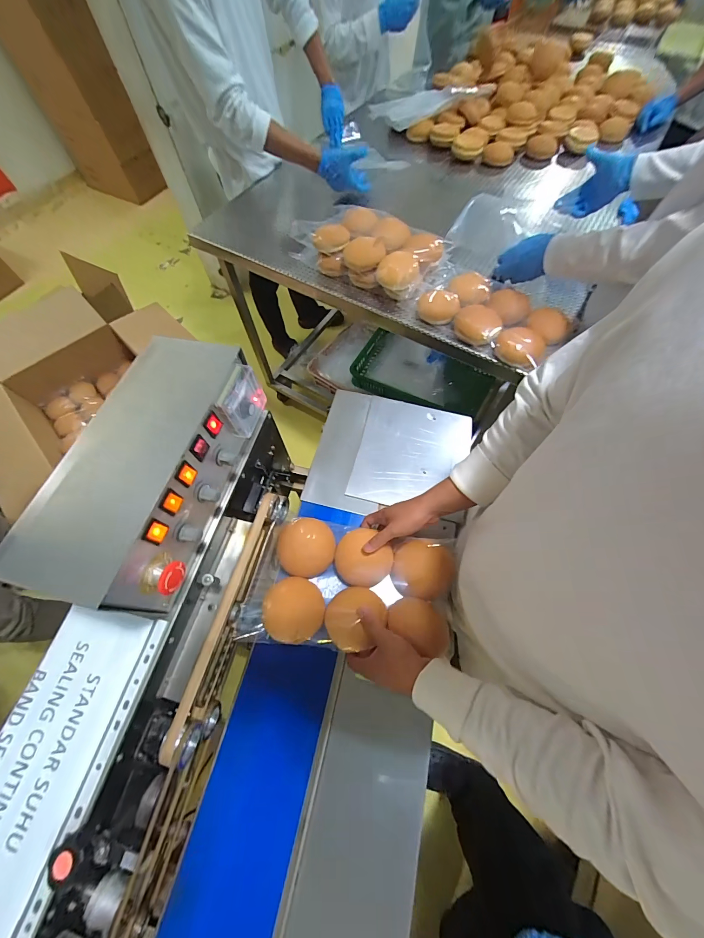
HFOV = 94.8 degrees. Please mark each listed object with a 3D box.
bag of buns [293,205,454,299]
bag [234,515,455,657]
[{"bbox_3d":[0.038,-0.576,0.828,0.373,0.092,0.213,29,69,14],"label":"bag of buns"},{"bbox_3d":[0.003,0.193,0.532,0.321,0.063,0.196,9,66,5],"label":"bag"}]

